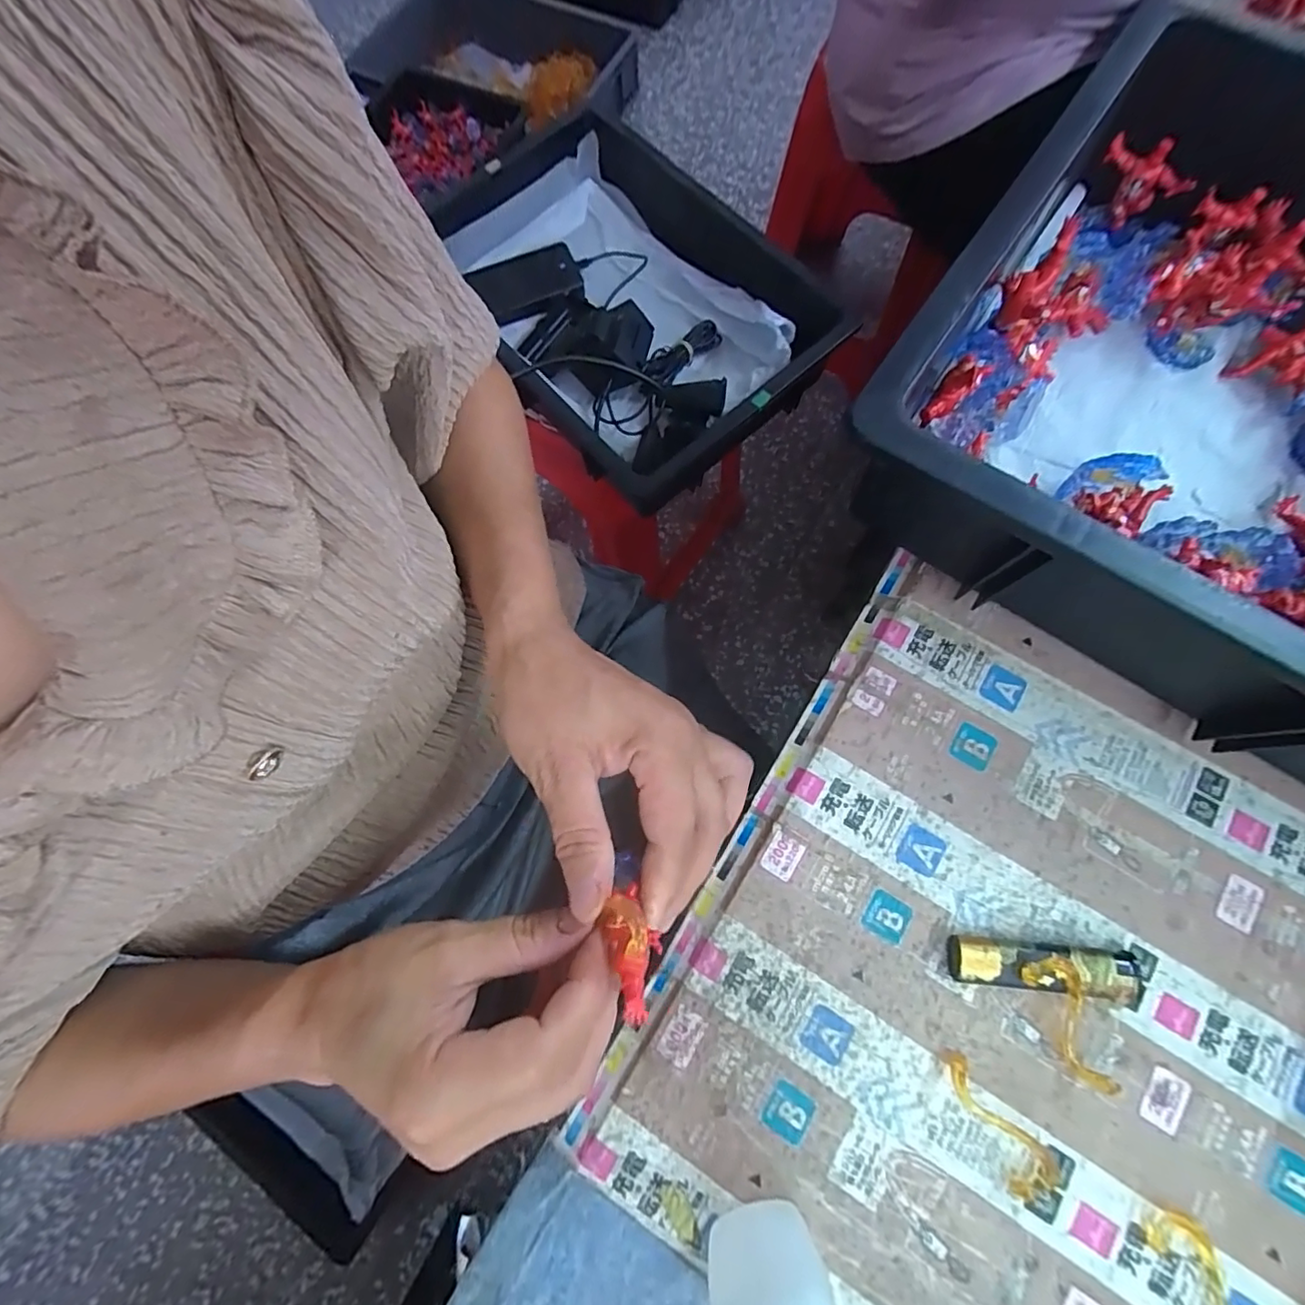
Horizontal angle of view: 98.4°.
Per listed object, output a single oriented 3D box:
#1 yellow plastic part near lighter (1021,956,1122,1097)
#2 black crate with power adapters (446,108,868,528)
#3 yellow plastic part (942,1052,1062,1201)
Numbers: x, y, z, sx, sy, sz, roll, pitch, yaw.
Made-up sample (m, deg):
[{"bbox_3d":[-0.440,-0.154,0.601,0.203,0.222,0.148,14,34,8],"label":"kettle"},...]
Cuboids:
[{"bbox_3d":[0.186,0.163,0.250,0.020,0.017,0.056,-27,76,-5],"label":"yellow plastic part near lighter"},{"bbox_3d":[-0.046,-0.410,0.658,0.305,0.111,0.483,-39,77,-8],"label":"black crate with power adapters"},{"bbox_3d":[0.151,0.207,0.247,0.022,0.005,0.061,-35,77,-7],"label":"yellow plastic part"}]

